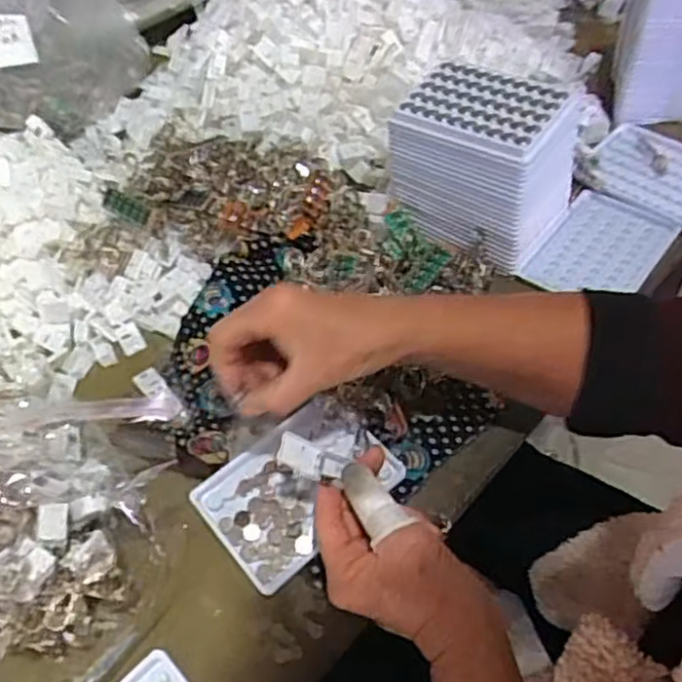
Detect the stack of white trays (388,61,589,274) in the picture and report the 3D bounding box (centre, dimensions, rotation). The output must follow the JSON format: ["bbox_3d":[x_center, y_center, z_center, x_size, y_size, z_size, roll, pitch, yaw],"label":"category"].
[{"bbox_3d":[0.124,-0.147,0.599,0.143,0.120,0.096,29,63,26],"label":"stack of white trays"}]

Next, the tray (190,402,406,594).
[{"bbox_3d":[-0.032,0.103,0.503,0.128,0.014,0.094,-38,57,-19],"label":"tray"}]

